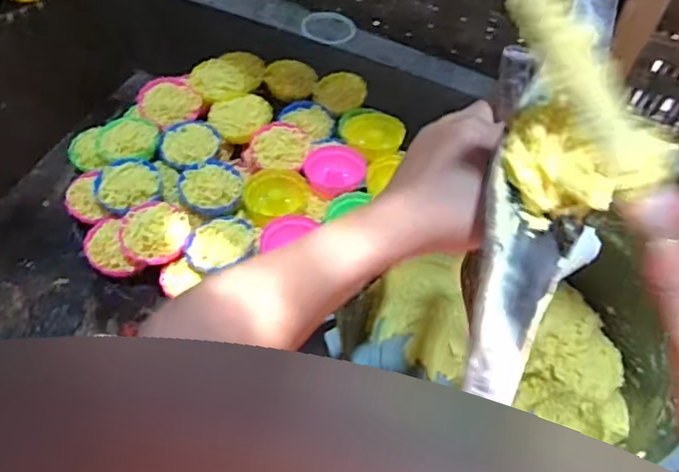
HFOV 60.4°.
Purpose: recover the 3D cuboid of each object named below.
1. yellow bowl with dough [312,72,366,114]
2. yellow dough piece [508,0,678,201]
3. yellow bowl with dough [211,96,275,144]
[{"bbox_3d":[0.001,-0.170,0.689,0.057,0.021,0.065,-18,58,-18],"label":"yellow bowl with dough"},{"bbox_3d":[0.111,-0.062,0.250,0.111,0.022,0.024,46,53,-22],"label":"yellow dough piece"},{"bbox_3d":[-0.106,-0.123,0.628,0.062,0.033,0.055,15,54,6],"label":"yellow bowl with dough"}]

